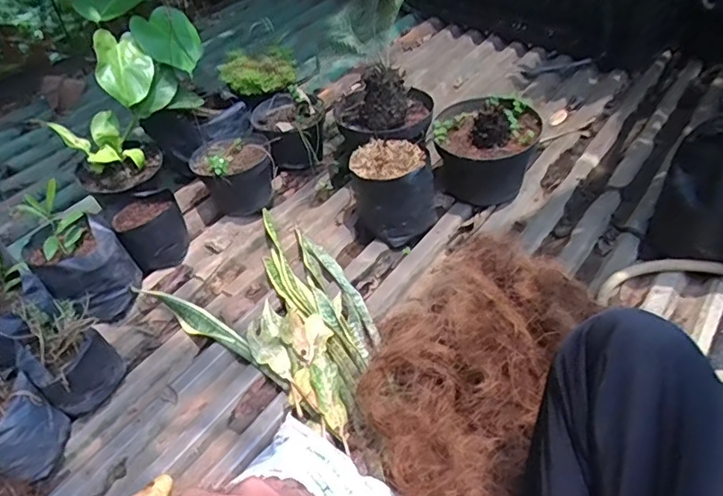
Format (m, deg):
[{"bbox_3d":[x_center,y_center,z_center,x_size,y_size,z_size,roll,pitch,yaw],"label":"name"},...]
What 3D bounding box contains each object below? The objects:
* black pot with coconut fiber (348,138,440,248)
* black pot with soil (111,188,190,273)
[{"bbox_3d":[0.065,-0.108,1.112,0.170,0.153,0.143,3,44,5],"label":"black pot with coconut fiber"},{"bbox_3d":[-0.422,-0.036,1.127,0.121,0.111,0.119,-1,44,1],"label":"black pot with soil"}]

